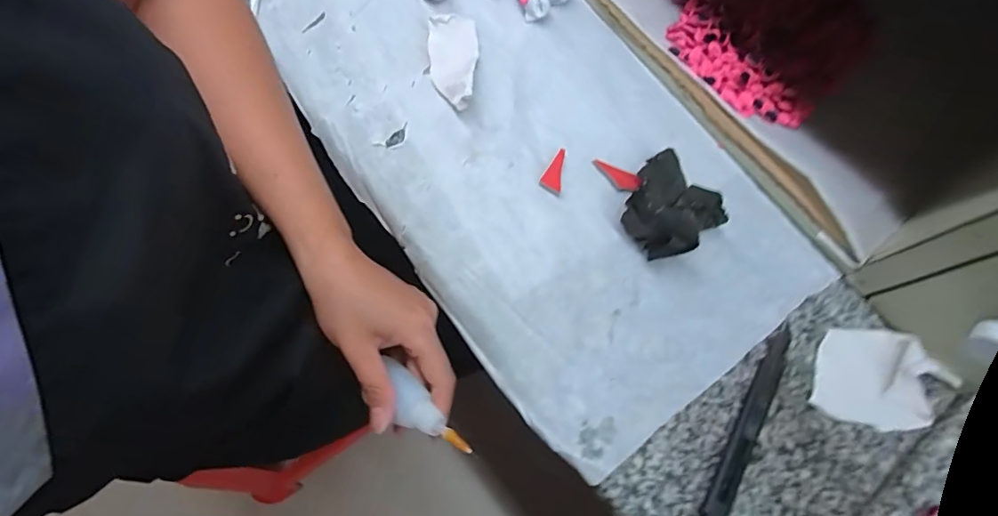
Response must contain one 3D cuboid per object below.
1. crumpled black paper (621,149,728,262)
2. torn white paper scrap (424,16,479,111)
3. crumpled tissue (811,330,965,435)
[{"bbox_3d":[0.115,-0.036,0.347,0.062,0.038,0.064,-35,78,-16],"label":"crumpled black paper"},{"bbox_3d":[-0.036,-0.150,0.374,0.037,0.021,0.078,4,71,-4],"label":"torn white paper scrap"},{"bbox_3d":[0.251,0.078,0.330,0.080,0.014,0.064,16,70,0],"label":"crumpled tissue"}]

